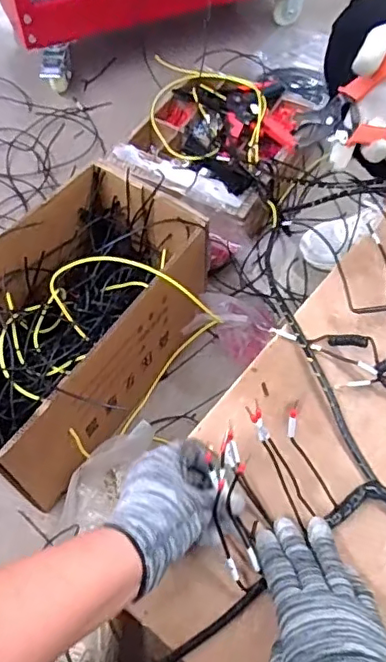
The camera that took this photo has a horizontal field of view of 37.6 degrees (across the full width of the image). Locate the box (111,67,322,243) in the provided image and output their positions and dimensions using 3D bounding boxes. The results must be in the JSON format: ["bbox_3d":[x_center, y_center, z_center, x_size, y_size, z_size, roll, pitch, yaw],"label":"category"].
[{"bbox_3d":[0.052,-0.345,1.063,0.307,0.126,0.327,25,63,13],"label":"box"}]

